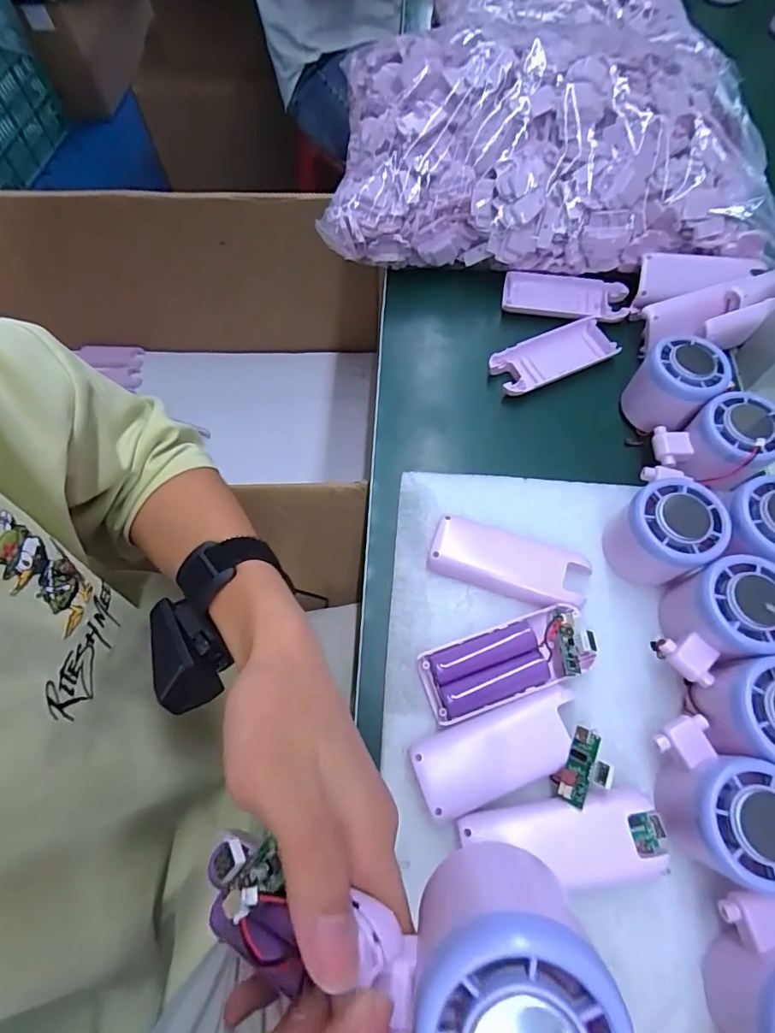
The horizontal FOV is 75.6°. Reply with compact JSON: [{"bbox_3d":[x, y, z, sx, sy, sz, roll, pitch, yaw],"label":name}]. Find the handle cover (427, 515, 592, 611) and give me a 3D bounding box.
[{"bbox_3d":[0.081,0.032,0.337,0.101,0.016,0.041,18,68,9],"label":"handle cover"}]

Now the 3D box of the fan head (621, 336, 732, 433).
[{"bbox_3d":[0.215,-0.099,0.374,0.054,0.049,0.062,37,72,16],"label":"fan head"}]

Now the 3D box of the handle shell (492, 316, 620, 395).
[{"bbox_3d":[0.138,-0.133,0.416,0.105,0.012,0.043,-22,67,-8],"label":"handle shell"}]

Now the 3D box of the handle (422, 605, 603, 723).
[{"bbox_3d":[0.074,0.088,0.304,0.103,0.022,0.042,-18,67,-7],"label":"handle"}]

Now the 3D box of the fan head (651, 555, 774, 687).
[{"bbox_3d":[0.195,0.059,0.292,0.075,0.045,0.055,-24,68,-9],"label":"fan head"}]

